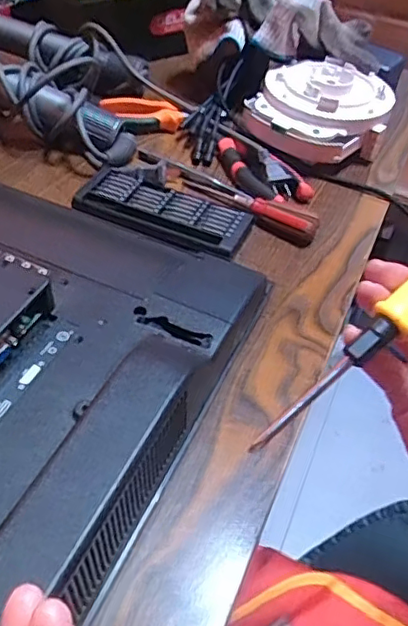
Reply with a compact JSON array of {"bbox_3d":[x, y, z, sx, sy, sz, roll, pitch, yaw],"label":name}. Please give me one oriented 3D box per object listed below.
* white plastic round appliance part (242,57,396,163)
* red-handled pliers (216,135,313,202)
[{"bbox_3d":[0.122,-0.213,0.631,0.139,0.080,0.123,22,48,15],"label":"white plastic round appliance part"},{"bbox_3d":[0.057,-0.144,0.582,0.061,0.021,0.115,-21,52,-24],"label":"red-handled pliers"}]

